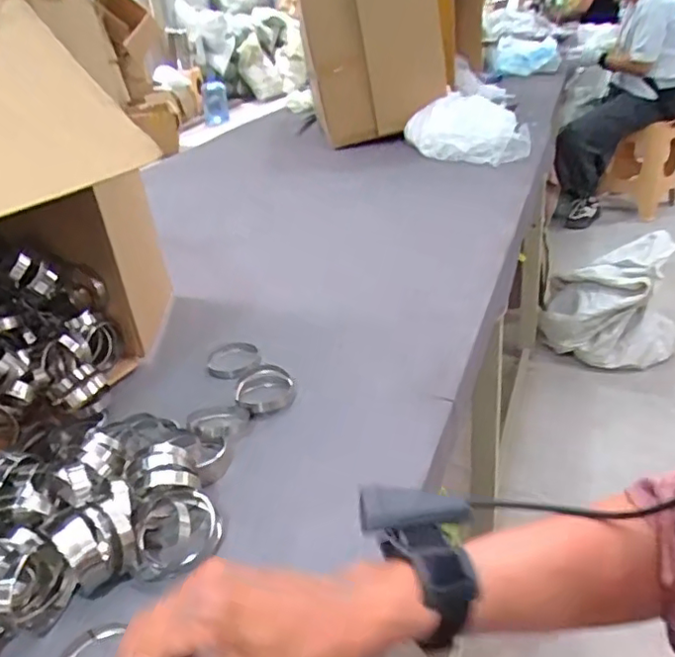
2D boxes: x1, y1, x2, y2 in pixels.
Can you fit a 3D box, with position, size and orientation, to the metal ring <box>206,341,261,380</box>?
[{"bbox_3d":[-0.141,0.041,0.806,0.064,0.016,0.078,0,30,11],"label":"metal ring"}]

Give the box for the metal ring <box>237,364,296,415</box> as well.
[{"bbox_3d":[-0.089,0.076,0.724,0.071,0.032,0.072,-4,29,2],"label":"metal ring"}]

